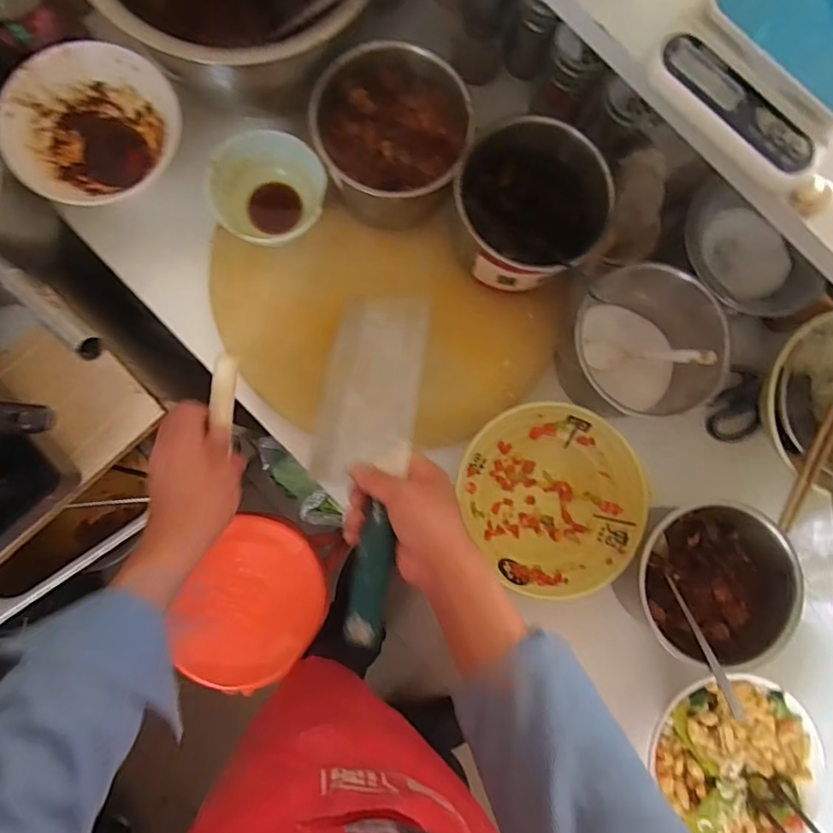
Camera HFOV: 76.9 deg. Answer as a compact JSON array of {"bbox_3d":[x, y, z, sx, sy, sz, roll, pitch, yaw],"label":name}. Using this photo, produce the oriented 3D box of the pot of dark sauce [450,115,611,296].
[{"bbox_3d":[0.110,-0.209,0.533,0.147,0.088,0.134,0,84,-5],"label":"pot of dark sauce"}]

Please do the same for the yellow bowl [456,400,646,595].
[{"bbox_3d":[0.141,0.082,0.559,0.177,0.066,0.190,0,84,-5],"label":"yellow bowl"}]

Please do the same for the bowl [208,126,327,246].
[{"bbox_3d":[-0.156,-0.235,0.560,0.115,0.053,0.112,0,84,-5],"label":"bowl"}]

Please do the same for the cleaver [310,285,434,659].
[{"bbox_3d":[-0.042,0.032,0.496,0.104,0.029,0.329,-3,67,12],"label":"cleaver"}]

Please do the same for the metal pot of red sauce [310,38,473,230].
[{"bbox_3d":[-0.024,-0.287,0.543,0.153,0.082,0.141,0,84,-5],"label":"metal pot of red sauce"}]

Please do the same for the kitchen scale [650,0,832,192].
[{"bbox_3d":[0.272,-0.267,0.370,0.136,0.038,0.179,44,83,1],"label":"kitchen scale"}]

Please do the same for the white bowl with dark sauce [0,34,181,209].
[{"bbox_3d":[-0.344,-0.302,0.576,0.164,0.087,0.168,0,84,-5],"label":"white bowl with dark sauce"}]

